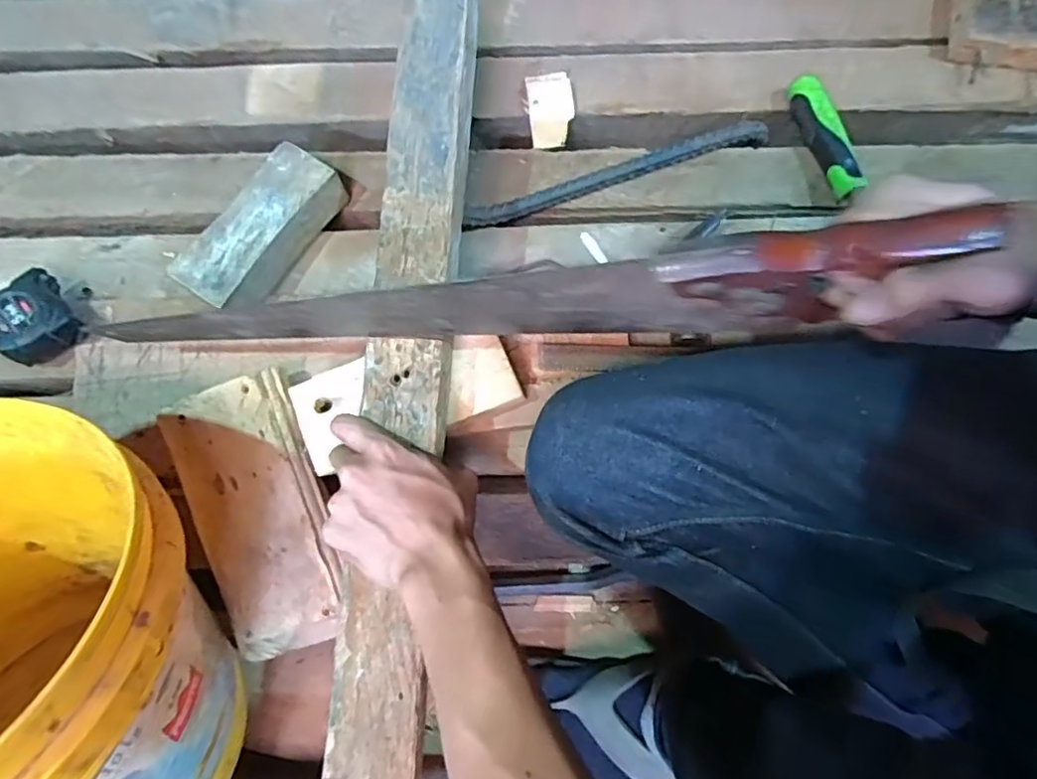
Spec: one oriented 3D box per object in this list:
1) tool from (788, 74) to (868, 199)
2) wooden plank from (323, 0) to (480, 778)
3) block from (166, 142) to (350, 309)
[{"bbox_3d":[0.284,-0.235,0.548,0.026,0.036,0.125,-17,78,-3],"label":"tool"},{"bbox_3d":[-0.079,-0.030,0.438,0.060,0.025,0.633,3,79,1],"label":"wooden plank"},{"bbox_3d":[-0.232,-0.144,0.541,0.066,0.056,0.158,34,80,8],"label":"block"}]

